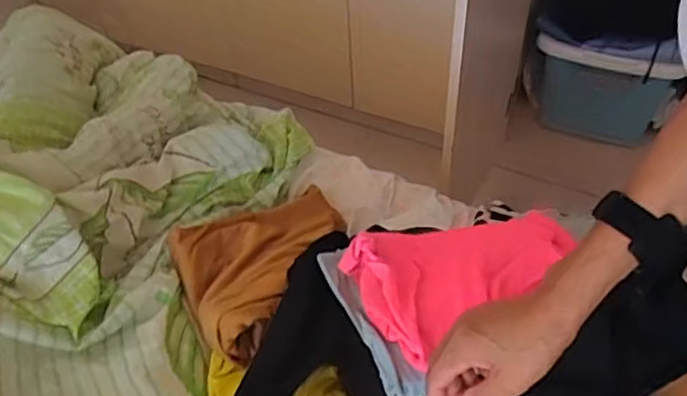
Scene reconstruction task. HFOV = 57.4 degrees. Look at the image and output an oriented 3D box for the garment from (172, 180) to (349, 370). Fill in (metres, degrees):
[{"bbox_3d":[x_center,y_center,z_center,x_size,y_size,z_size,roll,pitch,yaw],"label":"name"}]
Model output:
[{"bbox_3d":[-0.116,0.060,0.799,0.171,0.102,0.300,16,51,17],"label":"garment"}]

